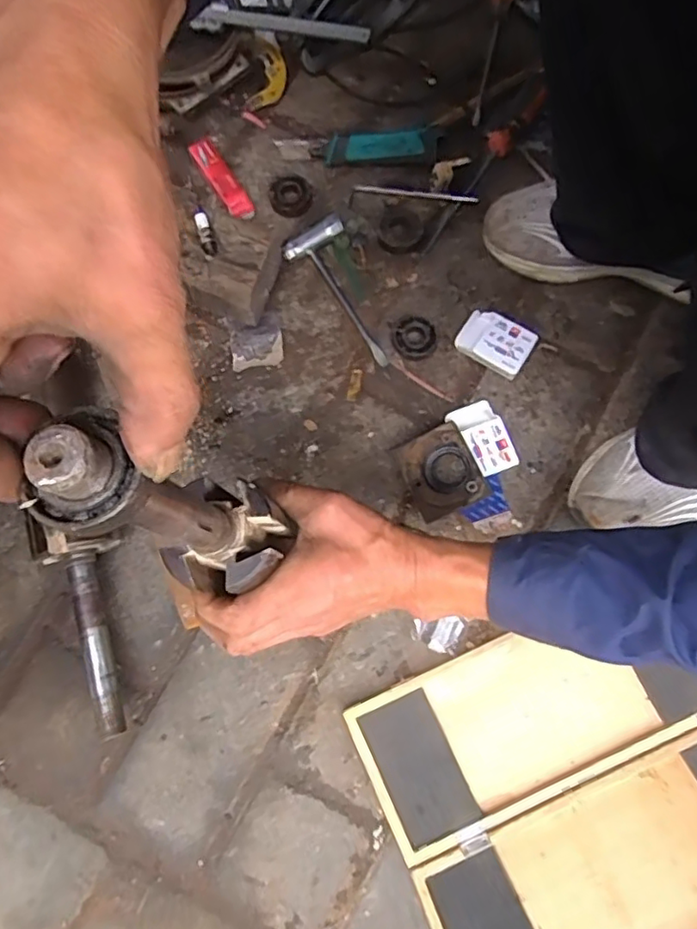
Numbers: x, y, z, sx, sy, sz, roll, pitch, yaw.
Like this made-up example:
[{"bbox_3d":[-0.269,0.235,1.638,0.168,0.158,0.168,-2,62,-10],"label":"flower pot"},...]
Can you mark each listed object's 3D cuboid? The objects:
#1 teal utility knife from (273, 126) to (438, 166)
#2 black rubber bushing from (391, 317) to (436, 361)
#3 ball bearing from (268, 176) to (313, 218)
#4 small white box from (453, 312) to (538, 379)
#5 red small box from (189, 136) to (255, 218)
[{"bbox_3d":[0.009,-0.356,0.668,0.175,0.034,0.031,0,79,1],"label":"teal utility knife"},{"bbox_3d":[0.067,-0.131,0.621,0.046,0.016,0.045,0,79,1],"label":"black rubber bushing"},{"bbox_3d":[-0.064,-0.299,0.660,0.046,0.017,0.046,0,79,1],"label":"ball bearing"},{"bbox_3d":[0.152,-0.128,0.619,0.072,0.021,0.051,30,81,7],"label":"small white box"},{"bbox_3d":[-0.140,-0.313,0.656,0.027,0.030,0.087,-33,80,-5],"label":"red small box"}]

